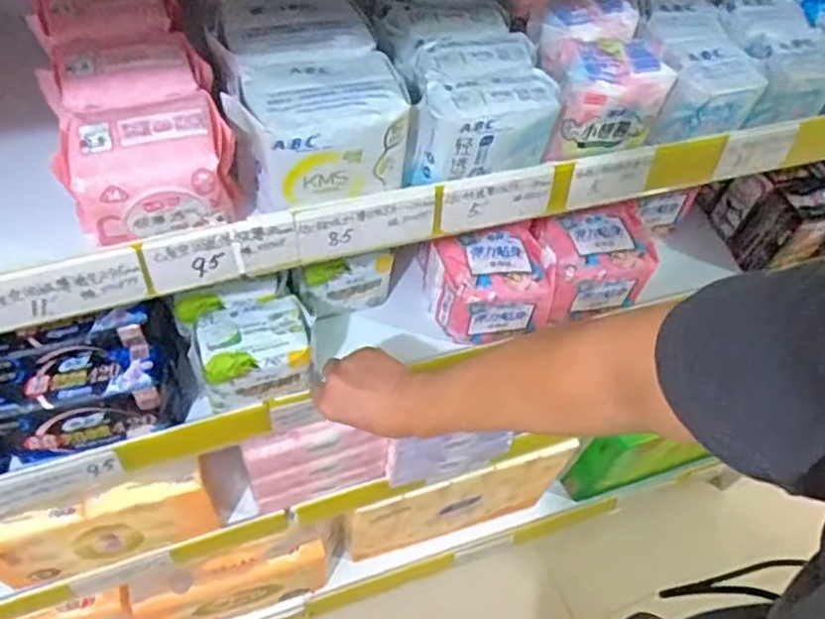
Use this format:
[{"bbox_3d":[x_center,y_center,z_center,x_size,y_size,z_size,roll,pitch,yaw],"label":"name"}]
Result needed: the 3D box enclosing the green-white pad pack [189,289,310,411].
[{"bbox_3d":[-0.143,0.041,0.627,0.101,0.074,0.070,-12,48,-9],"label":"green-white pad pack"}]

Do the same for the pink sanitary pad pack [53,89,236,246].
[{"bbox_3d":[-0.158,-0.087,0.419,0.095,0.069,0.068,-16,49,-13],"label":"pink sanitary pad pack"}]

